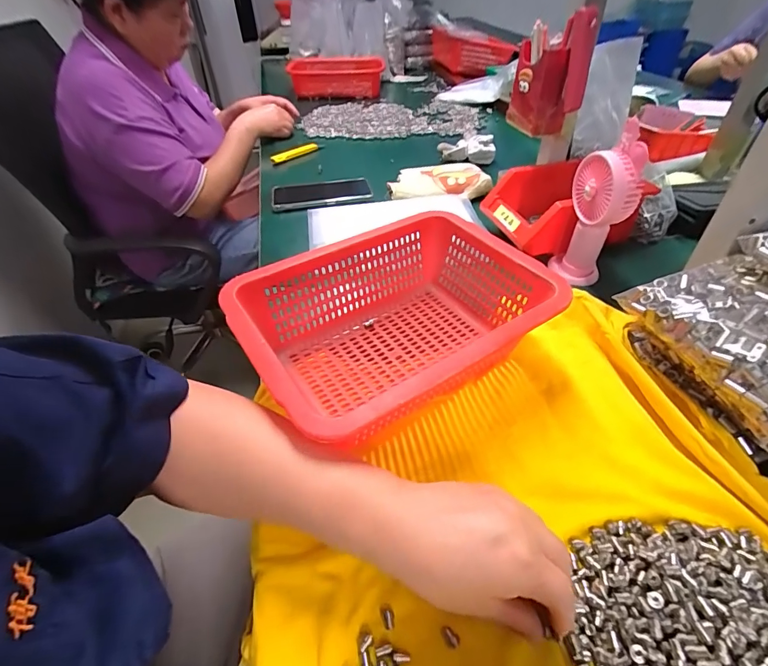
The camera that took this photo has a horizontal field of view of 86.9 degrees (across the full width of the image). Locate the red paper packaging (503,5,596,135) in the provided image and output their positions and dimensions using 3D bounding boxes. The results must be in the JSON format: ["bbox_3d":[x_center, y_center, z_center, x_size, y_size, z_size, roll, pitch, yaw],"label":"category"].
[{"bbox_3d":[0.211,-0.327,0.516,0.083,0.129,0.062,9,45,13],"label":"red paper packaging"}]

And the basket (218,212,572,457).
[{"bbox_3d":[0.013,-0.005,0.377,0.260,0.089,0.186,-26,49,-24],"label":"basket"}]

